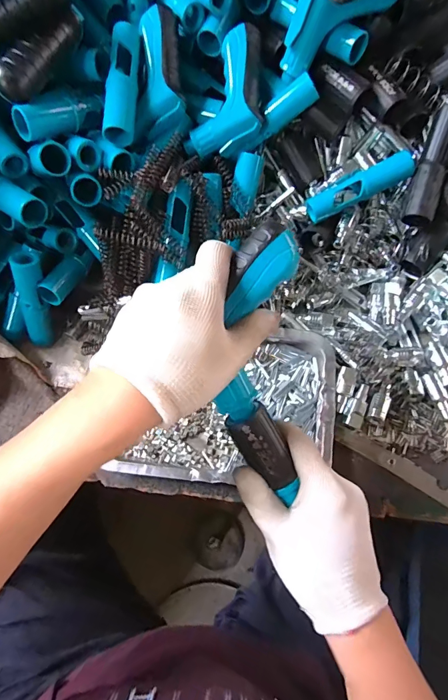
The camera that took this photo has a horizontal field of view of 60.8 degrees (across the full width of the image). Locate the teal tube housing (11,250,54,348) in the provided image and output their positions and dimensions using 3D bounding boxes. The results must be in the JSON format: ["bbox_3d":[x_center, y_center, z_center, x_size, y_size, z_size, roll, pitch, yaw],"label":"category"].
[{"bbox_3d":[-0.219,-0.053,0.441,0.023,0.122,0.022,18,41,10],"label":"teal tube housing"}]

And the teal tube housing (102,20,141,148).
[{"bbox_3d":[-0.102,-0.274,0.391,0.026,0.025,0.123,4,83,4],"label":"teal tube housing"}]

